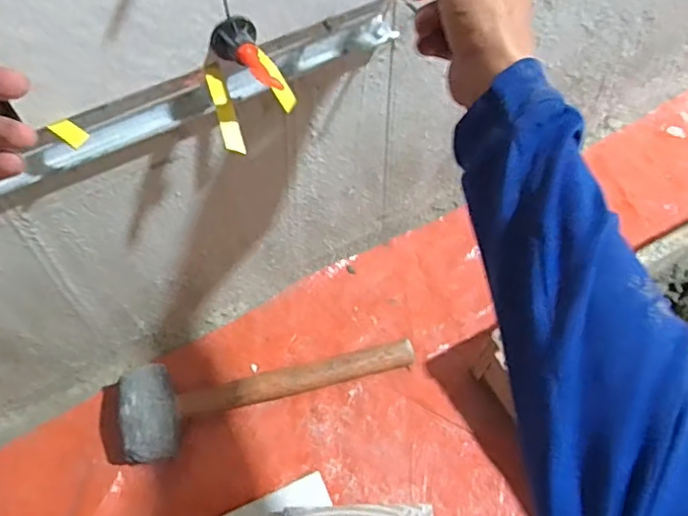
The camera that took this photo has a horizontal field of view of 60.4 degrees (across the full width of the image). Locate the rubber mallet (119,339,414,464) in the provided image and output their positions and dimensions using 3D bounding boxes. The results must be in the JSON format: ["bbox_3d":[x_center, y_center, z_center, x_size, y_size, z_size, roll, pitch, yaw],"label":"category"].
[{"bbox_3d":[-0.078,0.144,0.661,0.319,0.061,0.095,-12,60,-6],"label":"rubber mallet"}]

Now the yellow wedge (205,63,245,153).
[{"bbox_3d":[-0.086,-0.106,0.420,0.013,0.008,0.066,-18,89,-10],"label":"yellow wedge"}]

